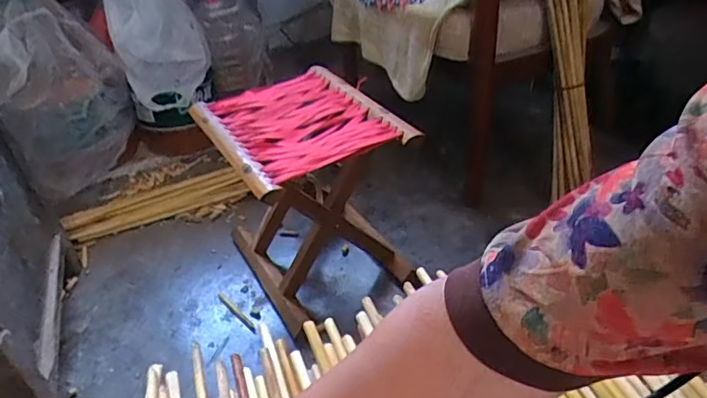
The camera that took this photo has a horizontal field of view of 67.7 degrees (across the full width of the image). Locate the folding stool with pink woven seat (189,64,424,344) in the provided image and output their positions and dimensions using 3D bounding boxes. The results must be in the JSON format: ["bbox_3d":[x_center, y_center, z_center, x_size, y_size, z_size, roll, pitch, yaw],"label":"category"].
[{"bbox_3d":[-0.078,0.003,0.934,0.261,0.341,0.306,-22,42,-24],"label":"folding stool with pink woven seat"}]

